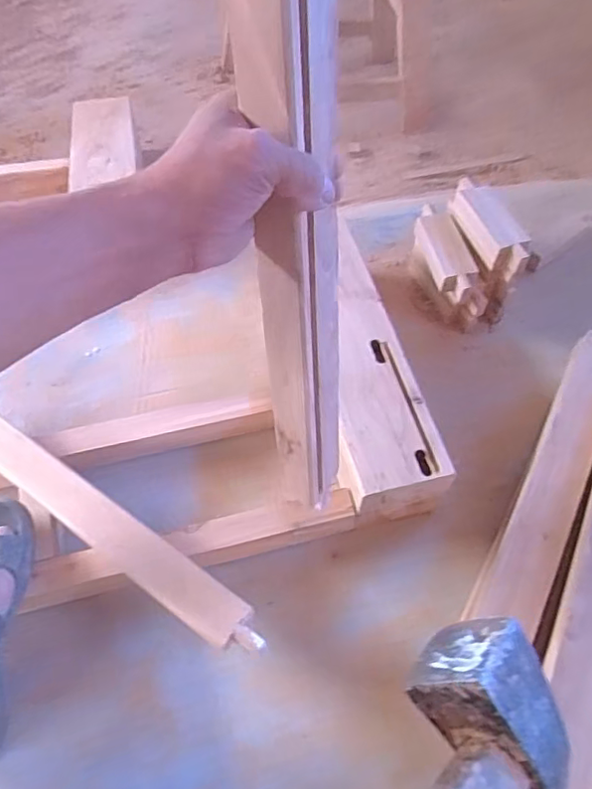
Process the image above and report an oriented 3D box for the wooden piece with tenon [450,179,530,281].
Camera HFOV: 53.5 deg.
[{"bbox_3d":[0.288,-0.253,0.892,0.065,0.046,0.170,-21,60,-13],"label":"wooden piece with tenon"}]

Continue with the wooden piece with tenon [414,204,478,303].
[{"bbox_3d":[0.227,-0.223,0.915,0.060,0.057,0.177,-14,69,-9],"label":"wooden piece with tenon"}]

